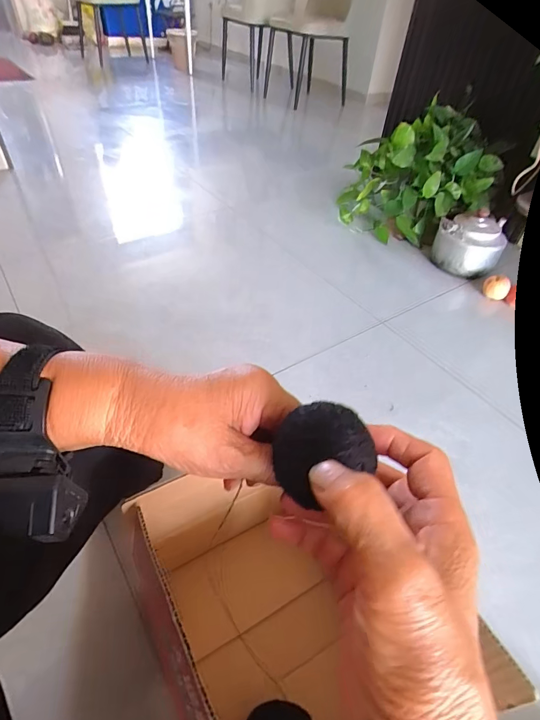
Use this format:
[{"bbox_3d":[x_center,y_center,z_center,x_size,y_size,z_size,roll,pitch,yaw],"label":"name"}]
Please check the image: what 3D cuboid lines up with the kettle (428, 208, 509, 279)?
[{"bbox_3d":[0.635,-0.388,1.240,0.193,0.168,0.206,19,47,14],"label":"kettle"}]

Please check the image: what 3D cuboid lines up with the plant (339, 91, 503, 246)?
[{"bbox_3d":[0.517,-0.665,1.380,0.476,0.335,0.451,16,46,10],"label":"plant"}]

